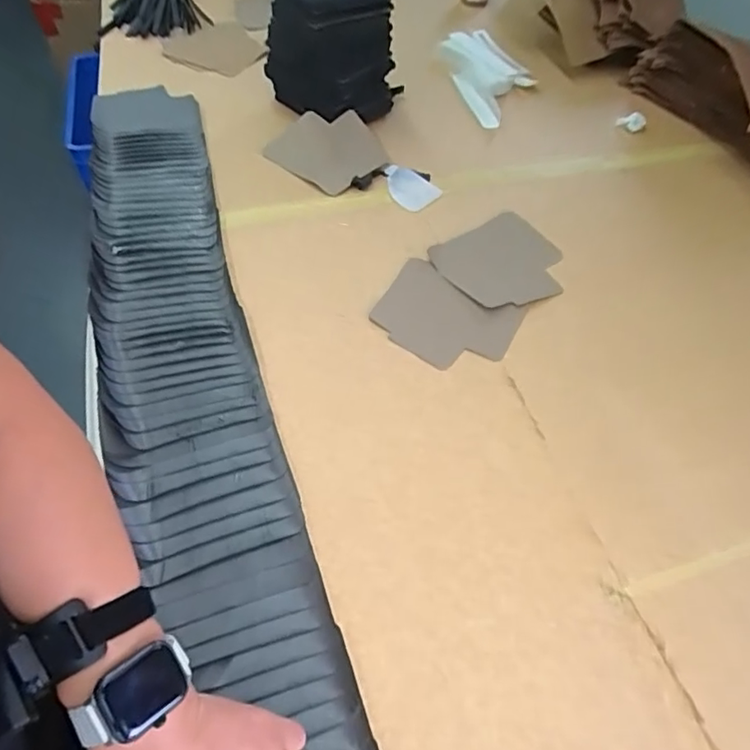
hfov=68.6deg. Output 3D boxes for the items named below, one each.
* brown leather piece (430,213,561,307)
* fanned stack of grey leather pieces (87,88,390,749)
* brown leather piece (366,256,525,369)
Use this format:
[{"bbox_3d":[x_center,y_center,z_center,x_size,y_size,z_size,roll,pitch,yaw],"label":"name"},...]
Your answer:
[{"bbox_3d":[0.174,-0.151,0.748,0.152,0.016,0.148,-31,66,-15],"label":"brown leather piece"},{"bbox_3d":[-0.208,0.007,0.605,0.178,0.030,1.221,-16,56,-13],"label":"fanned stack of grey leather pieces"},{"bbox_3d":[0.089,-0.071,0.691,0.167,0.012,0.134,29,63,12],"label":"brown leather piece"}]

